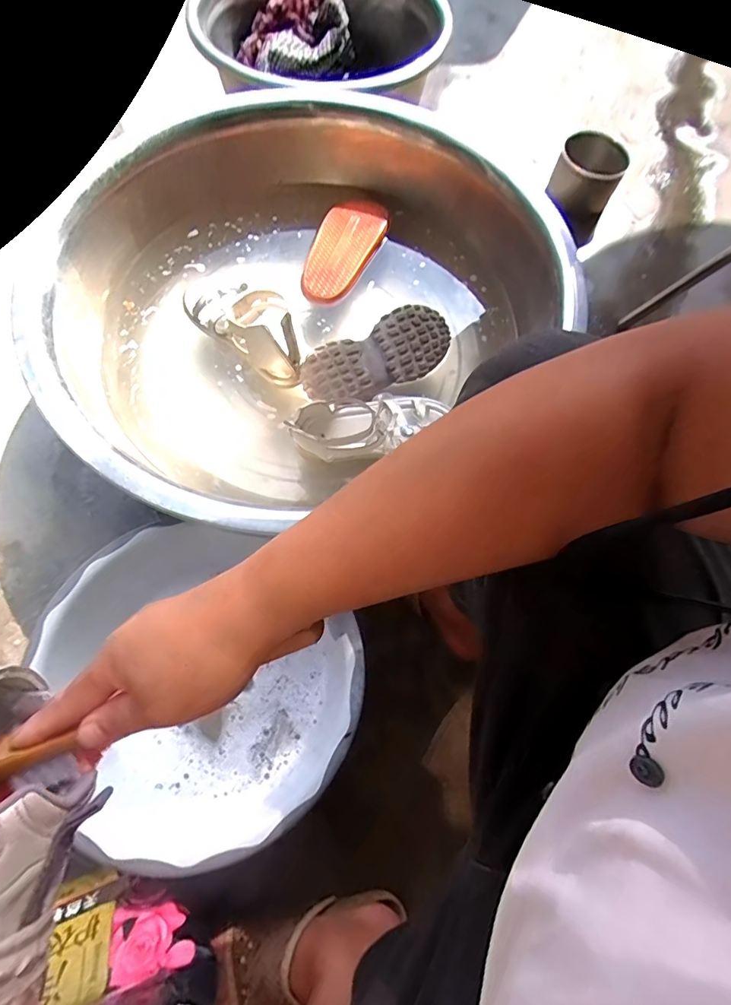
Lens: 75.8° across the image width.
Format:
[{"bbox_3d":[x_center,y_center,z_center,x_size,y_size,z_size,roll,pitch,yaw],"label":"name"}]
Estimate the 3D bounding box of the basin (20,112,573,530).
[{"bbox_3d":[-0.121,-0.300,0.731,0.686,0.210,0.579,-38,74,-15],"label":"basin"}]

